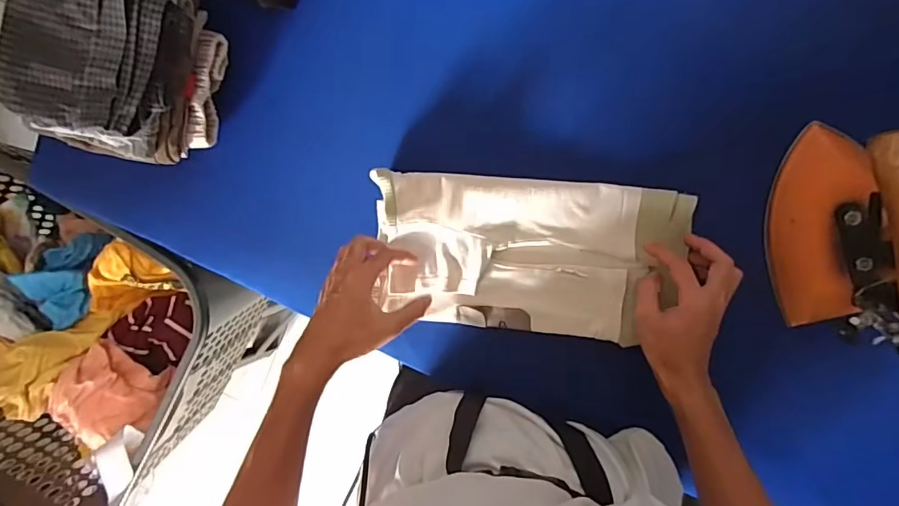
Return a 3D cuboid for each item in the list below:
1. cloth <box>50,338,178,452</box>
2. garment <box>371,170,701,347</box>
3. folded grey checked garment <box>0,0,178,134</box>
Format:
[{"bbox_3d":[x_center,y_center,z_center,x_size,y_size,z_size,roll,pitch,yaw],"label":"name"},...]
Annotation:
[{"bbox_3d":[-0.506,0.215,0.726,0.168,0.044,0.145,21,98,4],"label":"cloth"},{"bbox_3d":[0.077,0.004,0.535,0.320,0.024,0.163,7,97,6],"label":"garment"},{"bbox_3d":[-0.350,-0.203,0.468,0.147,0.020,0.161,16,98,4],"label":"folded grey checked garment"}]

